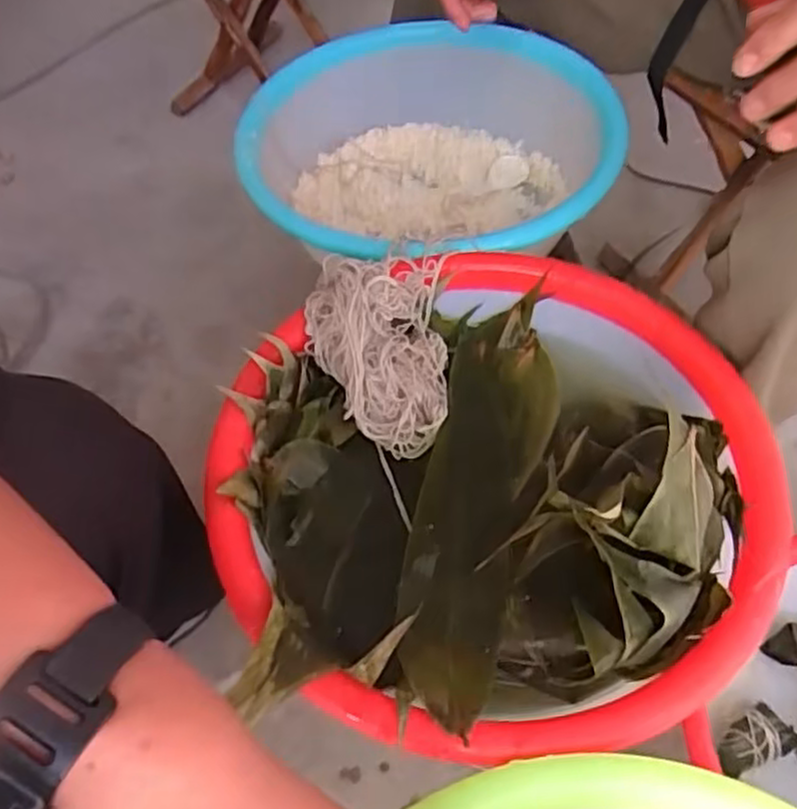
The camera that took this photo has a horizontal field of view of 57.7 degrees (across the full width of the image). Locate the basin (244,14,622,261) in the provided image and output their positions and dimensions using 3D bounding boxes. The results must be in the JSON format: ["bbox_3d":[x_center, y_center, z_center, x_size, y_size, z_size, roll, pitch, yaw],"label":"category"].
[{"bbox_3d":[0.029,-0.247,0.729,0.348,0.131,0.363,-2,55,2],"label":"basin"}]

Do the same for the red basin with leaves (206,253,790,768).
[{"bbox_3d":[0.063,0.037,0.476,0.339,0.117,0.349,2,55,5],"label":"red basin with leaves"}]

